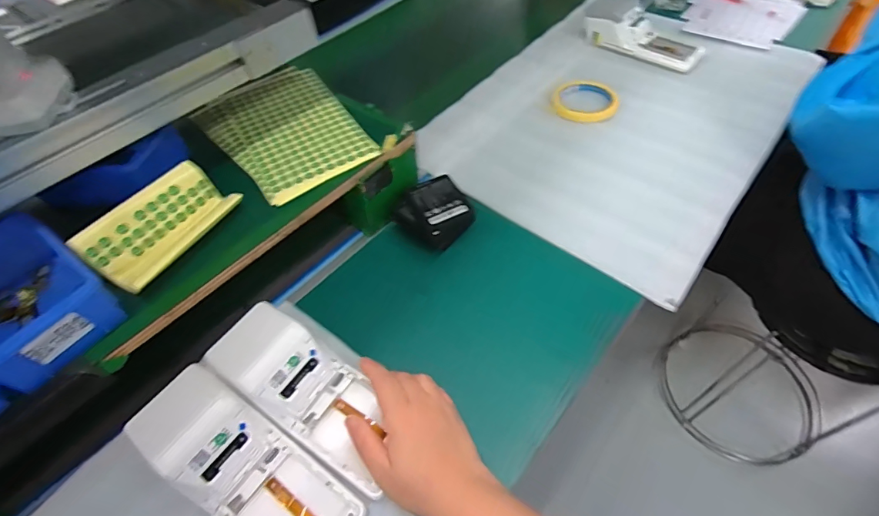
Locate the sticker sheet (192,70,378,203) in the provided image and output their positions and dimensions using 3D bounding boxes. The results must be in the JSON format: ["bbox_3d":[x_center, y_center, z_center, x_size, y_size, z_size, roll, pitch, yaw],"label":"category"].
[{"bbox_3d":[-0.180,-0.154,0.514,0.148,0.009,0.218,-32,58,-18],"label":"sticker sheet"}]

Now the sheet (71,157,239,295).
[{"bbox_3d":[-0.253,-0.030,0.404,0.064,0.044,0.125,23,58,20],"label":"sheet"}]

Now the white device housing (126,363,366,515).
[{"bbox_3d":[-0.163,0.175,0.363,0.205,0.031,0.077,35,61,6],"label":"white device housing"}]

